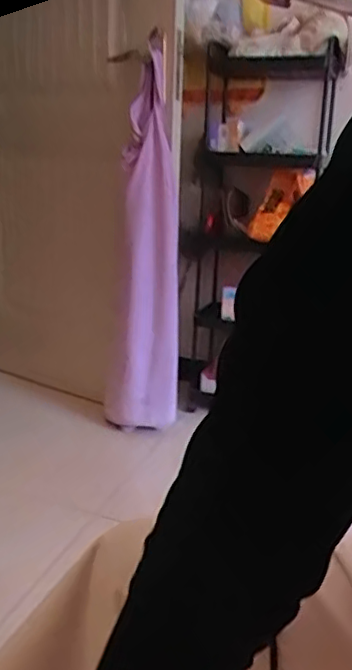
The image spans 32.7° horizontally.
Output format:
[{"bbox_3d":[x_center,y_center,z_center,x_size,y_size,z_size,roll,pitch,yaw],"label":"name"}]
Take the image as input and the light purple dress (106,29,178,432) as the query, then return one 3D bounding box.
[{"bbox_3d":[-0.078,-0.189,1.546,0.179,0.993,0.119,1,18,-2],"label":"light purple dress"}]

